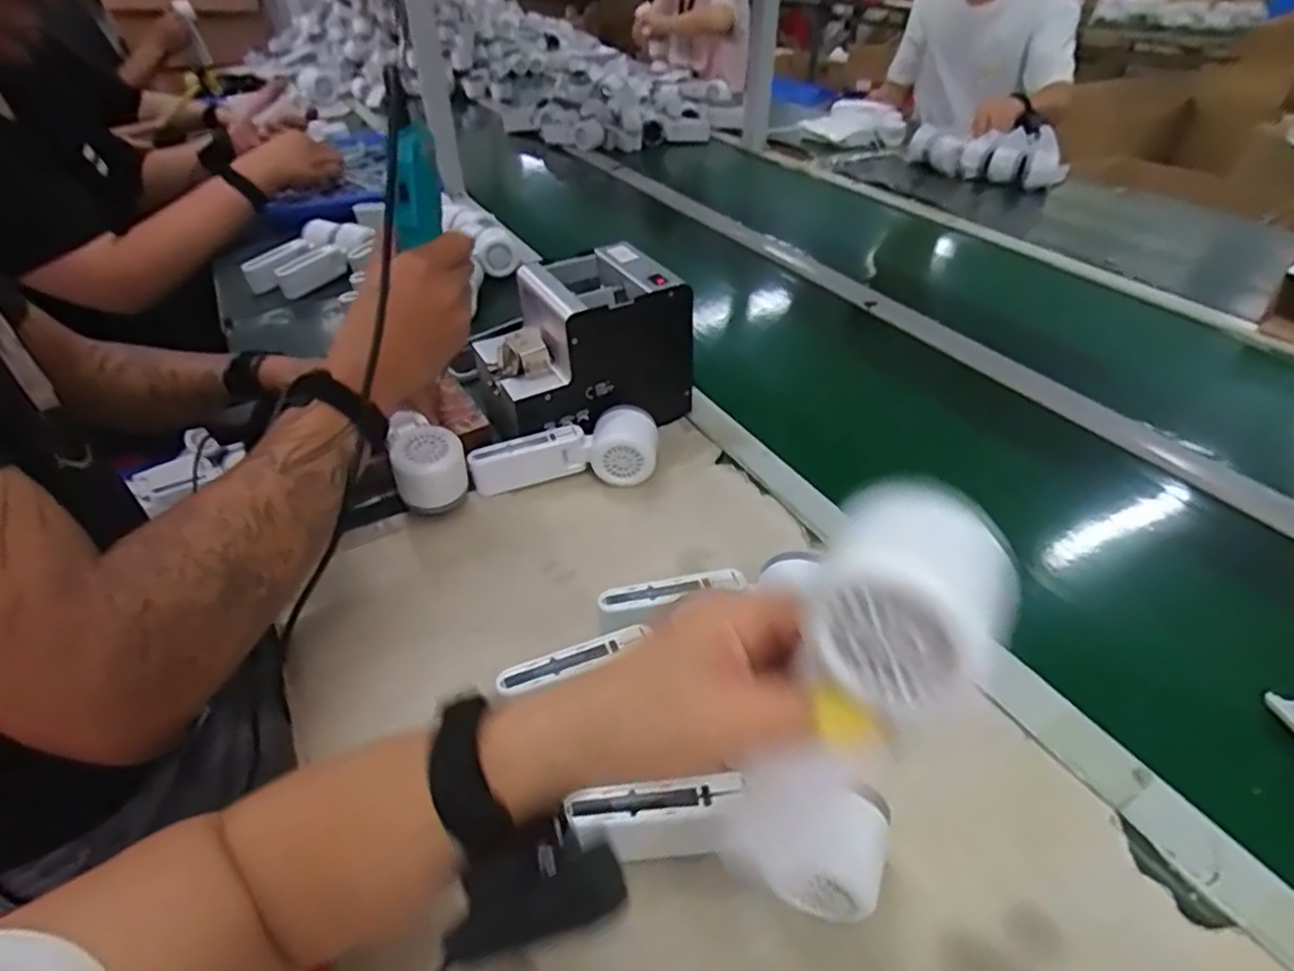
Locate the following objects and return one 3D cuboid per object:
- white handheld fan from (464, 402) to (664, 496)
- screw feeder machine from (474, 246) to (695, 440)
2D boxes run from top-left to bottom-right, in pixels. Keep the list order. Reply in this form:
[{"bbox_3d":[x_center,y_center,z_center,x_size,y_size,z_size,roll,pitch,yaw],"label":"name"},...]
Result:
[{"bbox_3d":[-0.074,-0.033,0.632,0.165,0.067,0.043,-3,39,-3],"label":"white handheld fan"},{"bbox_3d":[-0.066,-0.128,0.681,0.185,0.150,0.125,-20,43,-23],"label":"screw feeder machine"}]

